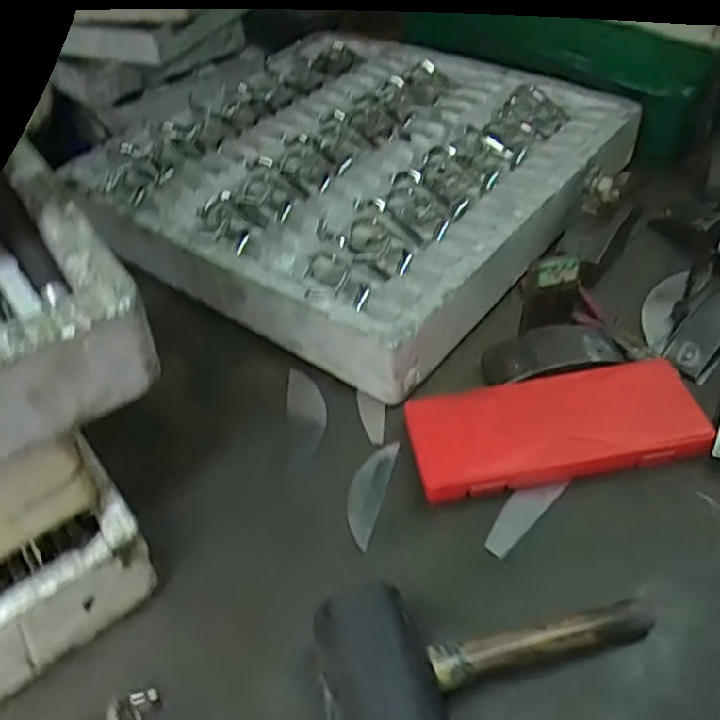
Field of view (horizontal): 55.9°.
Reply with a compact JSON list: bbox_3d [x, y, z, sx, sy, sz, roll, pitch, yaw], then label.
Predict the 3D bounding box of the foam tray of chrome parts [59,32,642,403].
[{"bbox_3d":[0.003,-0.241,0.846,0.498,0.095,0.525,29,54,30],"label":"foam tray of chrome parts"}]

